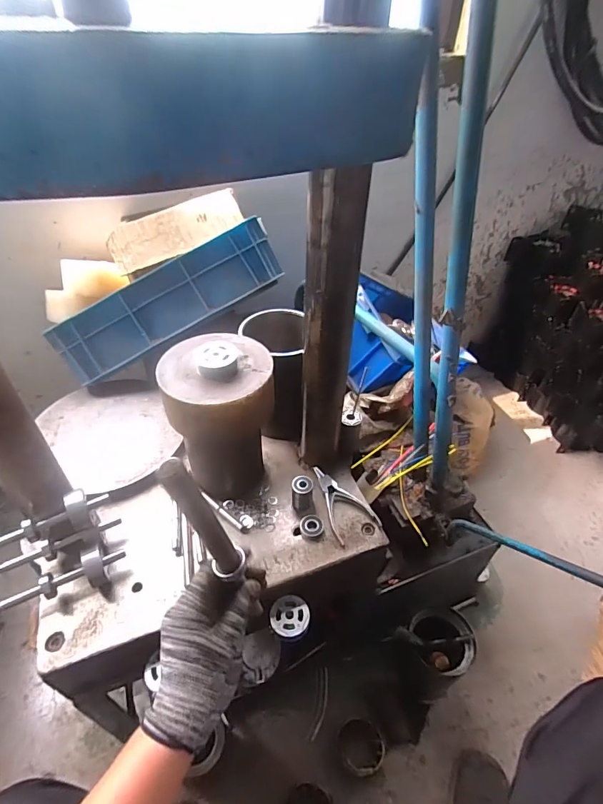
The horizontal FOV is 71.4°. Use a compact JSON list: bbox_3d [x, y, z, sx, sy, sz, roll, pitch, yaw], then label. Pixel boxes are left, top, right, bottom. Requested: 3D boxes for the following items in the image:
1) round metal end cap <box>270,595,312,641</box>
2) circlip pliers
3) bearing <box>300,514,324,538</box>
[{"bbox_3d":[-0.015,0.288,0.564,0.056,0.009,0.051,1,42,-1],"label":"round metal end cap"},{"bbox_3d":[0.049,0.154,0.641,0.069,0.014,0.131,-26,49,-27],"label":"circlip pliers"},{"bbox_3d":[0.015,0.181,0.615,0.033,0.009,0.034,1,42,-1],"label":"bearing"}]

